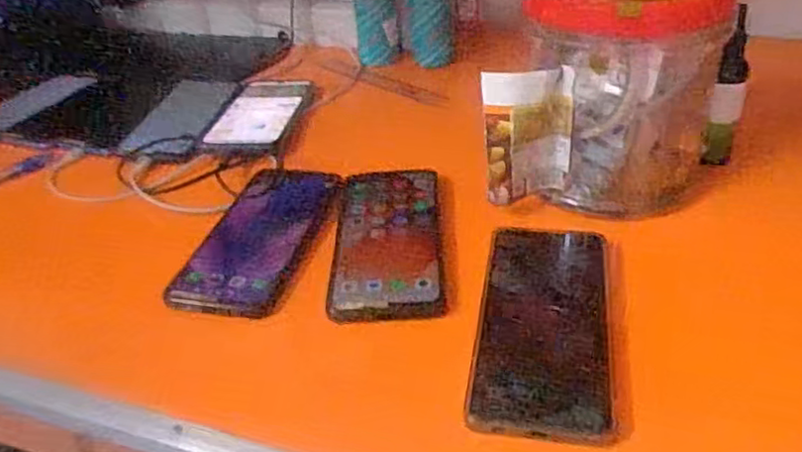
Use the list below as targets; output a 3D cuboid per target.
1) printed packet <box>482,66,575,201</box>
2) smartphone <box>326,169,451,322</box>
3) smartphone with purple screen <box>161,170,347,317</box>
[{"bbox_3d":[0.093,-0.064,0.491,0.063,0.104,0.025,-13,35,-11],"label":"printed packet"},{"bbox_3d":[-0.010,0.006,0.493,0.079,0.010,0.170,-3,35,2],"label":"smartphone"},{"bbox_3d":[-0.105,0.003,0.507,0.083,0.005,0.174,4,35,12],"label":"smartphone with purple screen"}]

